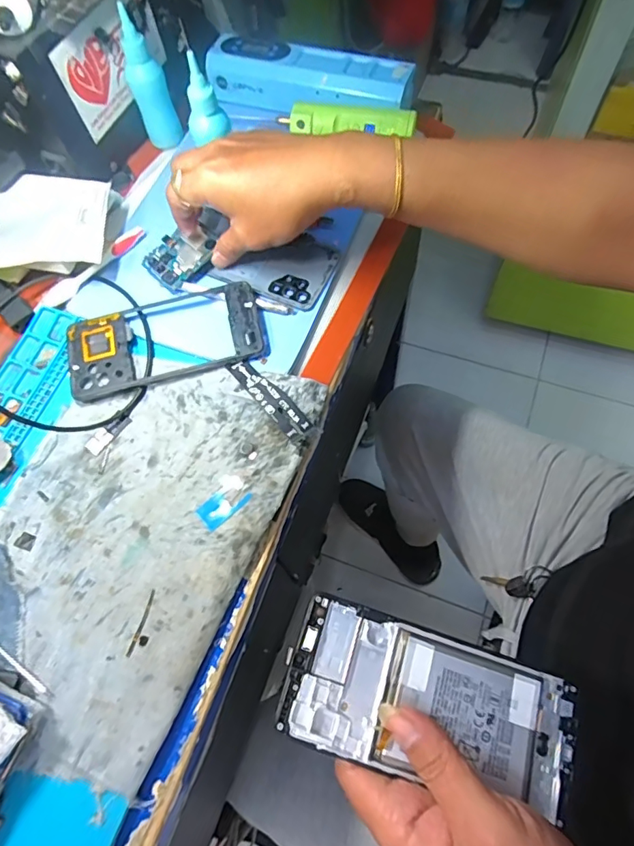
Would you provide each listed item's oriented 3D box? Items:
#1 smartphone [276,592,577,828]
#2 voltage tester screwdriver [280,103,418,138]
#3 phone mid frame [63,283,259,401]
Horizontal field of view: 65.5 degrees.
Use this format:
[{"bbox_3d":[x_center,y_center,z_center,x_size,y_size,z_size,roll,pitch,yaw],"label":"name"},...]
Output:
[{"bbox_3d":[0.060,0.145,0.257,0.152,0.008,0.067,17,68,0],"label":"smartphone"},{"bbox_3d":[0.028,-0.291,0.475,0.132,0.025,0.023,4,65,6],"label":"voltage tester screwdriver"},{"bbox_3d":[-0.124,-0.068,0.404,0.155,0.014,0.077,-16,71,-2],"label":"phone mid frame"}]

